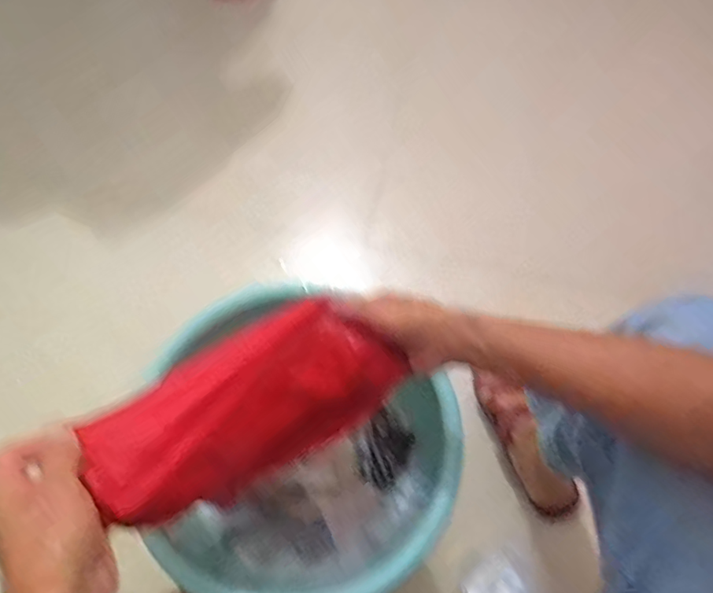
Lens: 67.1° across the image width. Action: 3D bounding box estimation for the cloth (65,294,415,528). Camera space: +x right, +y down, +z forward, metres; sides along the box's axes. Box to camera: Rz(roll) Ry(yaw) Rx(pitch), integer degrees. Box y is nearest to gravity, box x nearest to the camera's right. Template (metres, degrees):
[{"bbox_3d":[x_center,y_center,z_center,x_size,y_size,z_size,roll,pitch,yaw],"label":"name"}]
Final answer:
[{"bbox_3d":[-0.086,0.091,0.431,0.242,0.114,0.091,-17,62,-40],"label":"cloth"}]

